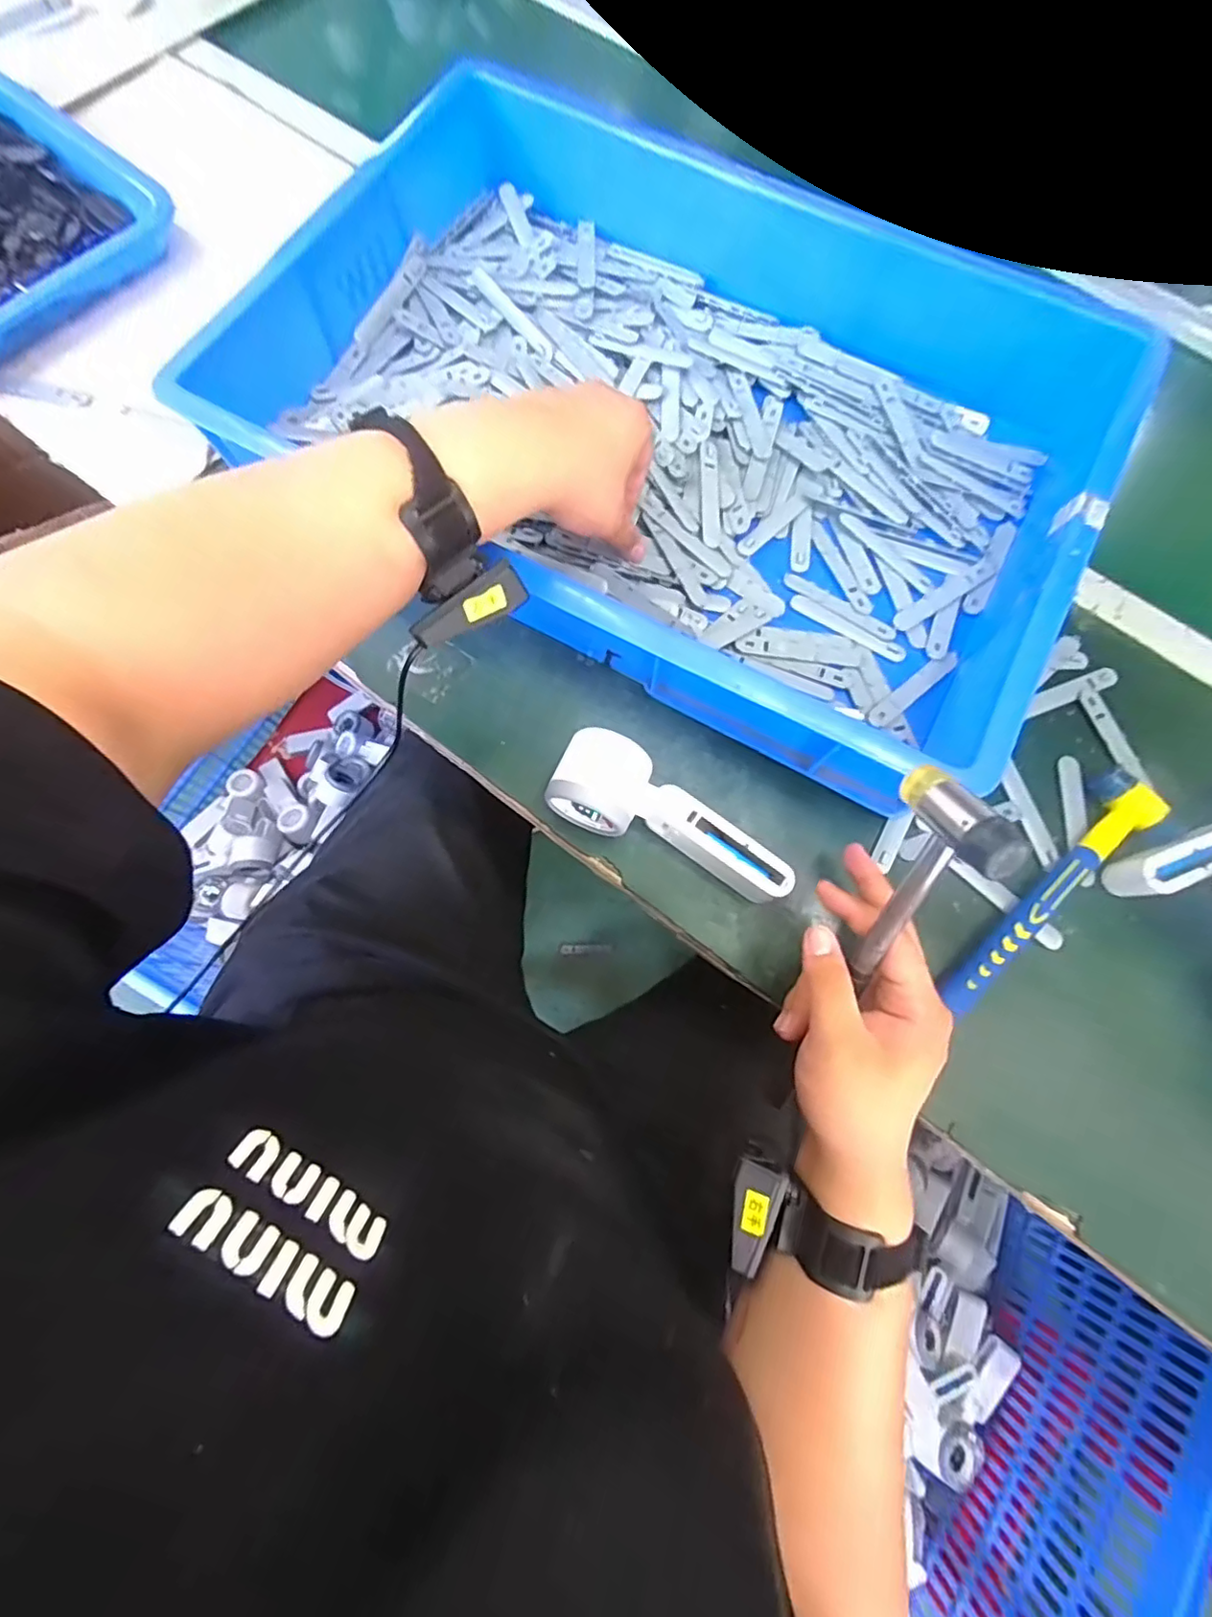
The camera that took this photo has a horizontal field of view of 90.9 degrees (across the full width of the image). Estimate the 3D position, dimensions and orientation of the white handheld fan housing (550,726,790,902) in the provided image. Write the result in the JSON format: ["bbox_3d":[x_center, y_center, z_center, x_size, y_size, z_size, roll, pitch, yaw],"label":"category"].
[{"bbox_3d":[0.045,0.006,0.404,0.163,0.046,0.059,24,79,5],"label":"white handheld fan housing"}]

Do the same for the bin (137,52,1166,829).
[{"bbox_3d":[0.049,-0.301,0.449,0.593,0.096,0.388,29,80,6],"label":"bin"}]

